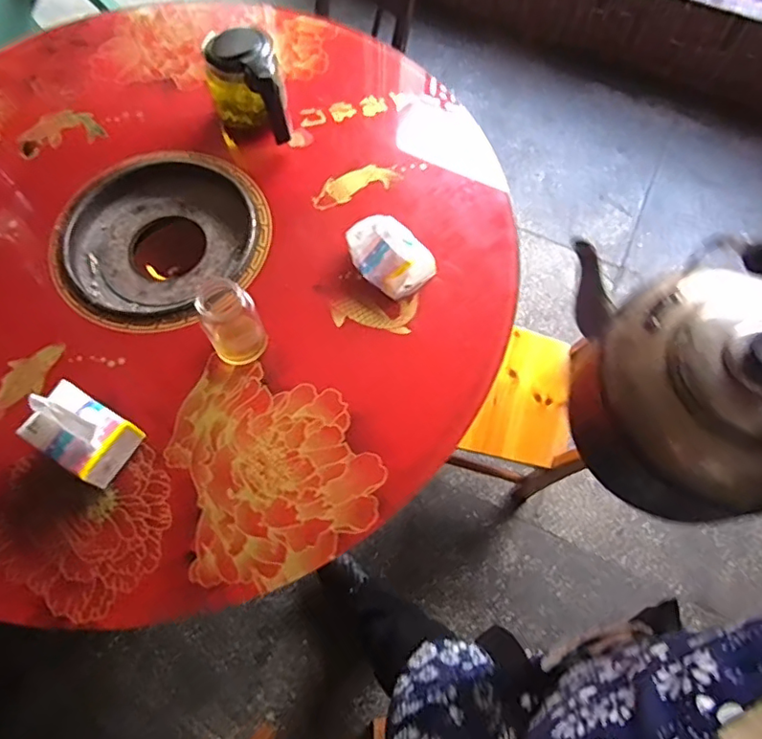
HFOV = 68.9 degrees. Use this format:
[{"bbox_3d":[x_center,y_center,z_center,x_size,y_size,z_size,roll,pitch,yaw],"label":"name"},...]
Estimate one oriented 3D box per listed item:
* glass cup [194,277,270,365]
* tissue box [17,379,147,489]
[{"bbox_3d":[-0.207,-0.064,0.775,0.075,0.141,0.060,-37,72,-15],"label":"glass cup"},{"bbox_3d":[-0.396,0.080,0.731,0.118,0.109,0.088,30,70,12],"label":"tissue box"}]

